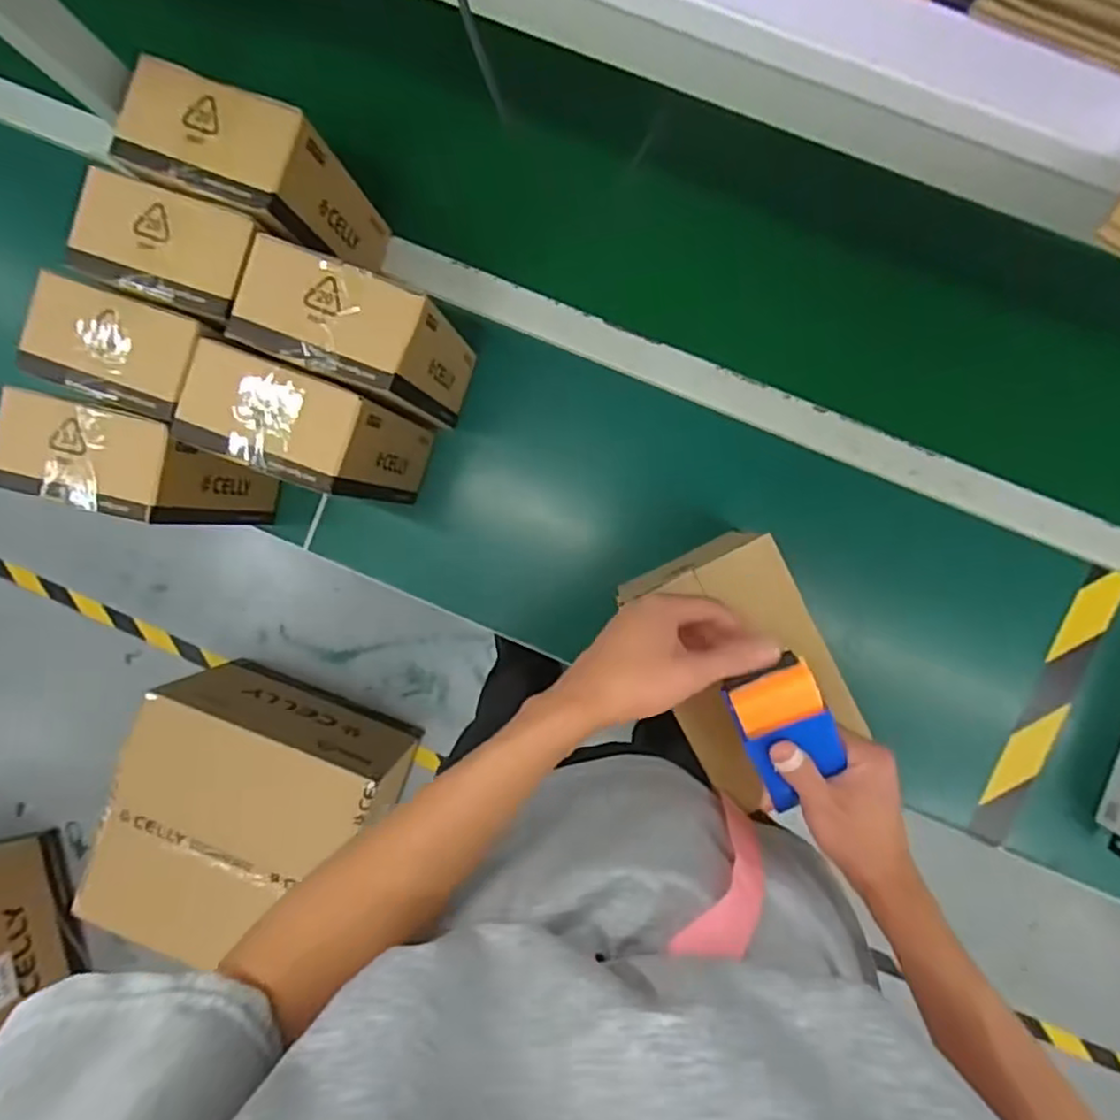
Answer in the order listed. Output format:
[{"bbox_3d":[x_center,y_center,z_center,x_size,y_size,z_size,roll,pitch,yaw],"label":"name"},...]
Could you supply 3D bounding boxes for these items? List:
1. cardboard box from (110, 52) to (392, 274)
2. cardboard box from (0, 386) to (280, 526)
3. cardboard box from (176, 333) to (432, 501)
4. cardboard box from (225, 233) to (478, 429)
[{"bbox_3d":[-0.262,-0.323,0.613,0.146,0.185,0.087,21,94,3],"label":"cardboard box"},{"bbox_3d":[-0.374,-0.086,0.625,0.143,0.176,0.079,13,93,4],"label":"cardboard box"},{"bbox_3d":[-0.212,-0.111,0.610,0.153,0.170,0.082,19,93,3],"label":"cardboard box"},{"bbox_3d":[-0.170,-0.188,0.612,0.147,0.186,0.086,20,93,3],"label":"cardboard box"}]

